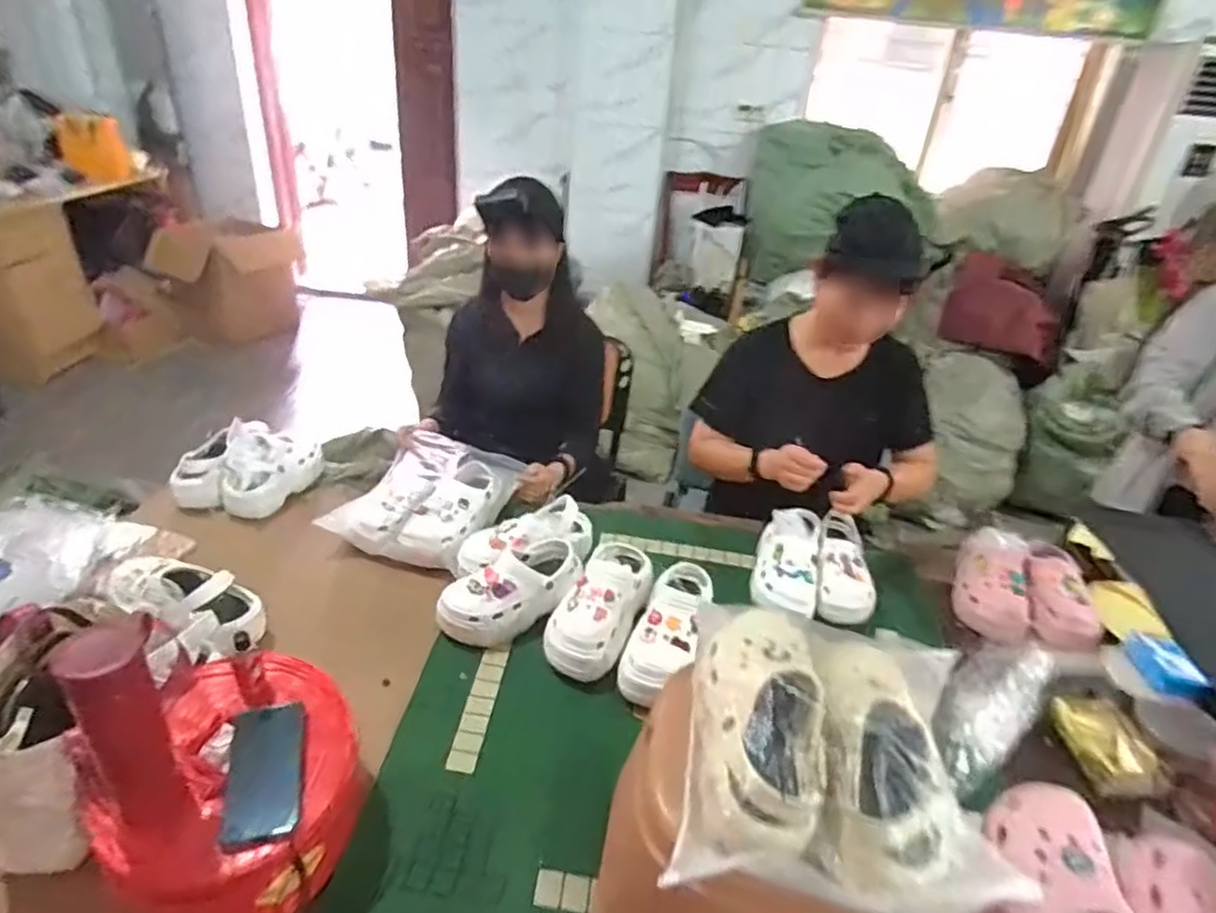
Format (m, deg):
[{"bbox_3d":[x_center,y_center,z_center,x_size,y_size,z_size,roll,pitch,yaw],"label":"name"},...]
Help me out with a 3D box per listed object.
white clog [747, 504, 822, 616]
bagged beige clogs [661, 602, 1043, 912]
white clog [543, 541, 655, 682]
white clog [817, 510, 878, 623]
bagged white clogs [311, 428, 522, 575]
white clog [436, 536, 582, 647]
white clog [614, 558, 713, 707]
[{"bbox_3d":[0.341,0.187,1.290,0.122,0.101,0.214,13,32,13],"label":"white clog"},{"bbox_3d":[0.224,0.271,0.673,0.297,0.101,0.316,10,32,8],"label":"bagged beige clogs"},{"bbox_3d":[-0.007,0.241,1.140,0.117,0.108,0.272,15,33,18],"label":"white clog"},{"bbox_3d":[0.451,0.215,1.305,0.124,0.090,0.215,16,33,17],"label":"white clog"},{"bbox_3d":[-0.357,0.084,1.379,0.275,0.111,0.371,14,32,14],"label":"bagged white clogs"},{"bbox_3d":[-0.158,0.230,1.164,0.254,0.106,0.112,-20,38,-34],"label":"white clog"},{"bbox_3d":[0.106,0.276,1.110,0.118,0.092,0.268,14,32,16],"label":"white clog"}]

